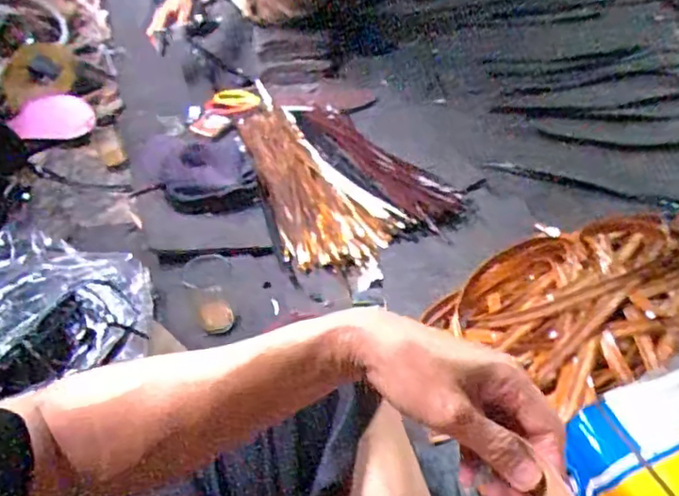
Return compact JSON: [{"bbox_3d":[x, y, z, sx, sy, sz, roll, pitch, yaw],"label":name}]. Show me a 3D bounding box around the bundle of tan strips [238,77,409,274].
[{"bbox_3d":[-0.113,-0.163,1.182,0.200,0.044,0.642,-22,48,-19],"label":"bundle of tan strips"}]

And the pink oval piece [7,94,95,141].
[{"bbox_3d":[-0.612,-0.277,1.280,0.195,0.087,0.014,-1,8,13],"label":"pink oval piece"}]

